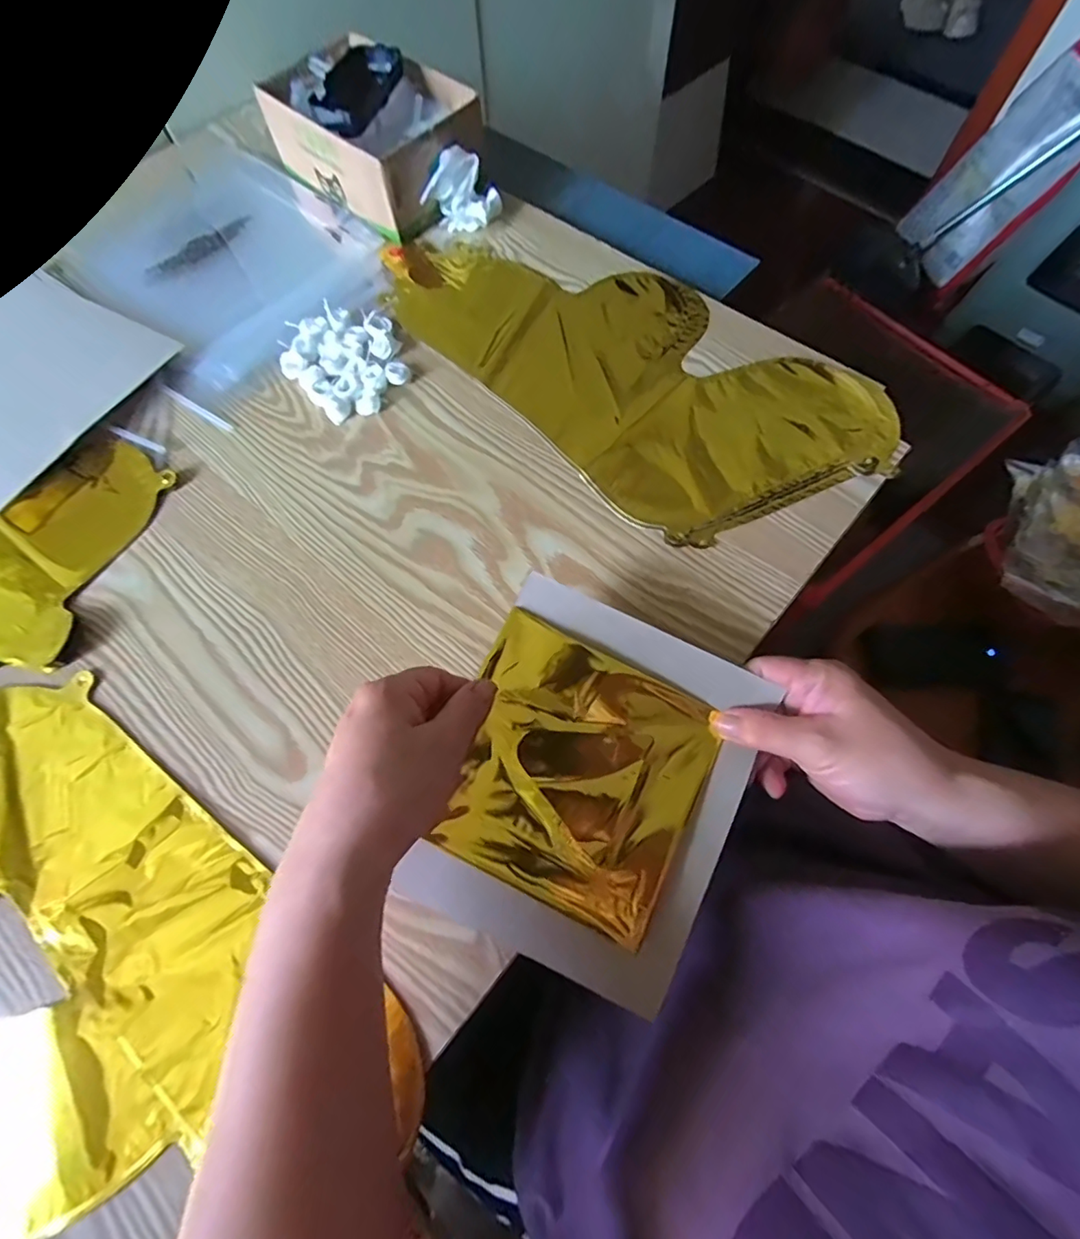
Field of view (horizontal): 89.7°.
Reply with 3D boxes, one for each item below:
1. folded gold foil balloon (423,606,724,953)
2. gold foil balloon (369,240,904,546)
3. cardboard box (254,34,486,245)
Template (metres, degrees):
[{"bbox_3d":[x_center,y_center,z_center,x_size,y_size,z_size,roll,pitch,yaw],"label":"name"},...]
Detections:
[{"bbox_3d":[0.019,0.084,0.303,0.138,0.006,0.133,27,75,2],"label":"folded gold foil balloon"},{"bbox_3d":[0.053,-0.221,0.447,0.432,0.010,0.208,40,74,17],"label":"gold foil balloon"},{"bbox_3d":[-0.157,-0.466,0.521,0.195,0.077,0.134,42,75,17],"label":"cardboard box"}]

